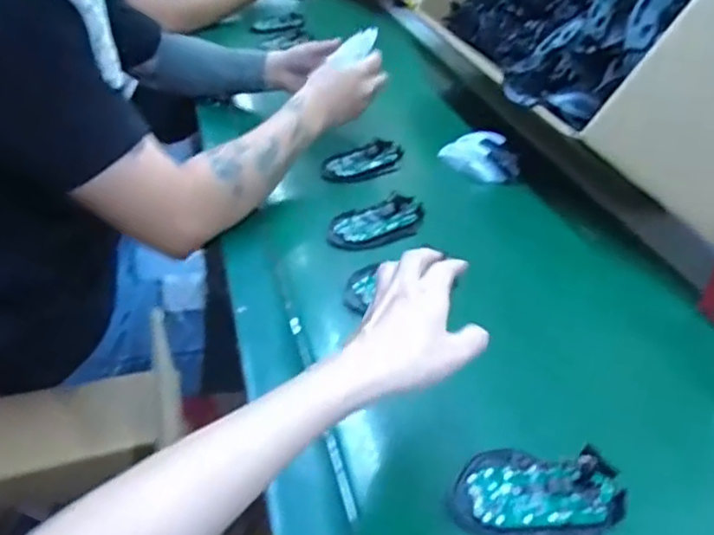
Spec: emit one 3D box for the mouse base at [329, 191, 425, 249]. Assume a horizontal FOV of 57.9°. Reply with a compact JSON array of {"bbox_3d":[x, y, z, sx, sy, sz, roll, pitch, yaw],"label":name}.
[{"bbox_3d":[0.023,-0.053,0.727,0.117,0.012,0.068,-24,43,-23],"label":"mouse base"}]

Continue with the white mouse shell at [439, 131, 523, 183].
[{"bbox_3d":[0.166,-0.147,0.841,0.067,0.033,0.107,-29,45,-28],"label":"white mouse shell"}]

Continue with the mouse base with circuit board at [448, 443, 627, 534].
[{"bbox_3d":[0.125,0.159,0.453,0.115,0.023,0.067,2,37,3],"label":"mouse base with circuit board"}]

